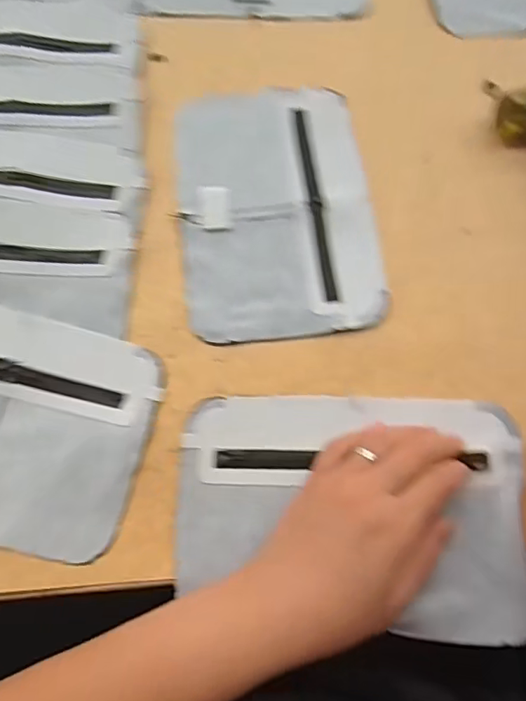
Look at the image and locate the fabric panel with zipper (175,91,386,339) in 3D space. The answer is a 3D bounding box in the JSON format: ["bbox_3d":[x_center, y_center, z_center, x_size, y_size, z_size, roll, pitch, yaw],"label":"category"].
[{"bbox_3d":[0.009,-0.101,0.355,0.128,0.004,0.191,-6,73,-3],"label":"fabric panel with zipper"}]

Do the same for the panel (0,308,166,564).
[{"bbox_3d":[-0.164,0.037,0.303,0.191,0.006,0.128,13,73,3],"label":"panel"}]

